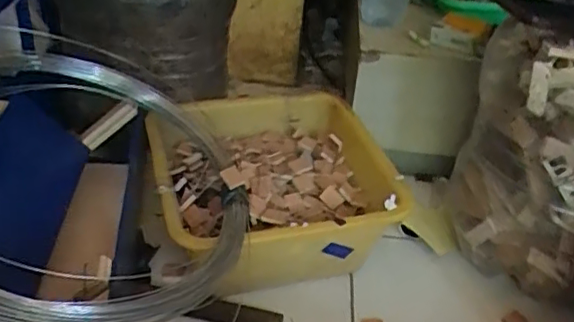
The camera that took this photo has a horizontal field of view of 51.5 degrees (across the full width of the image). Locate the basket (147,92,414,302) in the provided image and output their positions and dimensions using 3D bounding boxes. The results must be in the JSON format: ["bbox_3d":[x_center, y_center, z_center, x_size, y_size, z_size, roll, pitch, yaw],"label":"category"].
[{"bbox_3d":[-0.024,0.041,0.739,0.282,0.127,0.274,-13,39,-22],"label":"basket"}]

